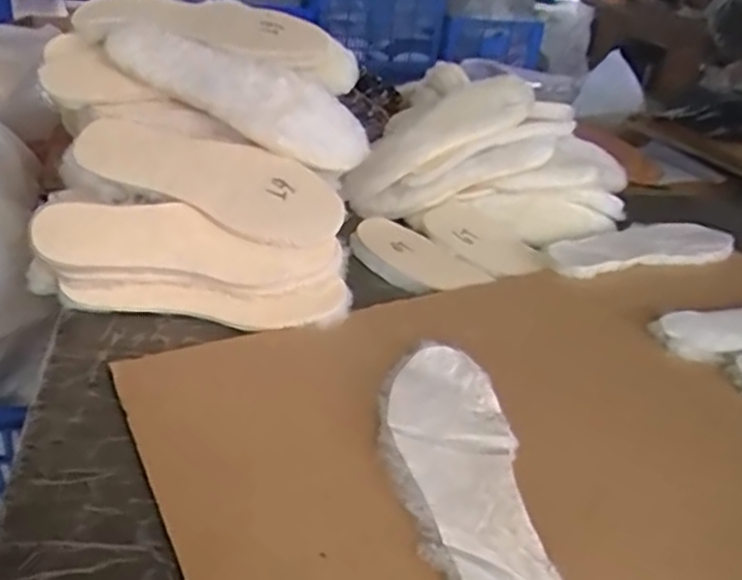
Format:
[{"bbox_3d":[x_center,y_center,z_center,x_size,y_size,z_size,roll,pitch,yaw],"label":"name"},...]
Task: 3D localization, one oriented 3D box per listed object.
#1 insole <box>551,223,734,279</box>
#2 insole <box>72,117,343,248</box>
[{"bbox_3d":[0.350,-0.057,0.881,0.277,0.015,0.099,-7,32,-18],"label":"insole"},{"bbox_3d":[-0.160,-0.116,0.690,0.272,0.087,0.019,23,-12,6],"label":"insole"}]

